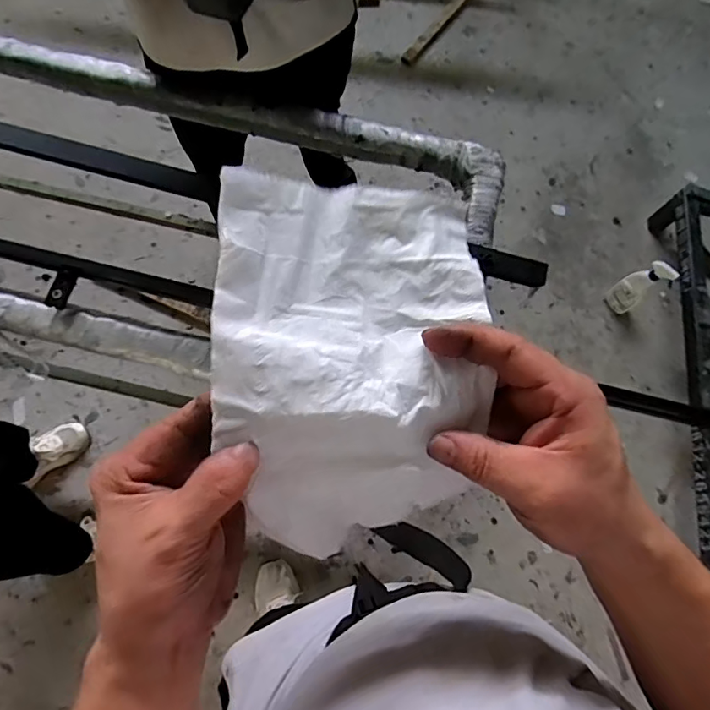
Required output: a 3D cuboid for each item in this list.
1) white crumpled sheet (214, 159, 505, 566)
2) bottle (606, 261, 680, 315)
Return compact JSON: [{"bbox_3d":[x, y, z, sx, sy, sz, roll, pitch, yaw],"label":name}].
[{"bbox_3d":[0.001,0.006,0.300,0.144,0.121,0.194,-1,70,-3],"label":"white crumpled sheet"},{"bbox_3d":[0.888,-0.218,1.556,0.082,0.256,0.117,-26,75,-12],"label":"bottle"}]

